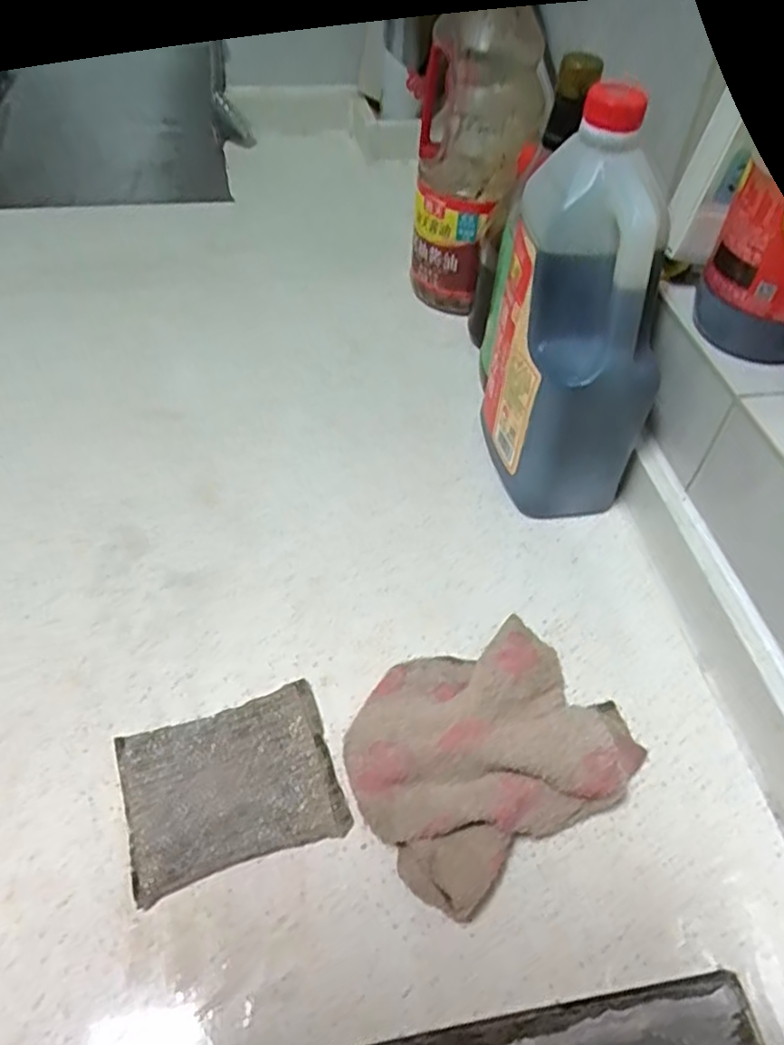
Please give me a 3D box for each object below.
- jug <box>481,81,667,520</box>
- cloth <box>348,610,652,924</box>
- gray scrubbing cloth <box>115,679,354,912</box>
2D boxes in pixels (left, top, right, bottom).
[{"bbox_3d":[0.131,-0.125,0.479,0.094,0.249,0.121,-12,52,-13],"label":"jug"},{"bbox_3d":[0.056,0.122,0.400,0.159,0.051,0.128,-26,56,-22],"label":"cloth"},{"bbox_3d":[-0.090,0.147,0.391,0.113,0.012,0.089,-14,52,-14],"label":"gray scrubbing cloth"}]

